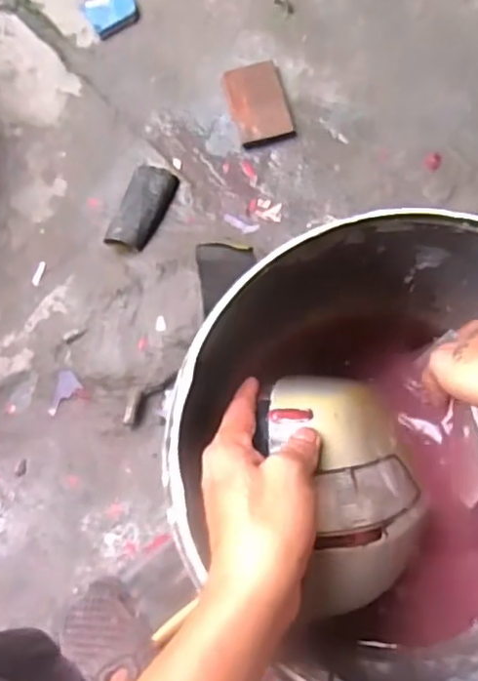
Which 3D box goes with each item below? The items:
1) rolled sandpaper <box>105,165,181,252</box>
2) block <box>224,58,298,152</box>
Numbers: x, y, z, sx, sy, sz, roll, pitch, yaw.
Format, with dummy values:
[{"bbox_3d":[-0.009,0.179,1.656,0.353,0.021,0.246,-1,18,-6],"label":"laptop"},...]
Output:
[{"bbox_3d":[-0.122,-0.171,0.845,0.051,0.033,0.121,18,76,7],"label":"rolled sandpaper"},{"bbox_3d":[0.027,-0.318,0.892,0.074,0.027,0.112,-16,74,-2],"label":"block"}]

